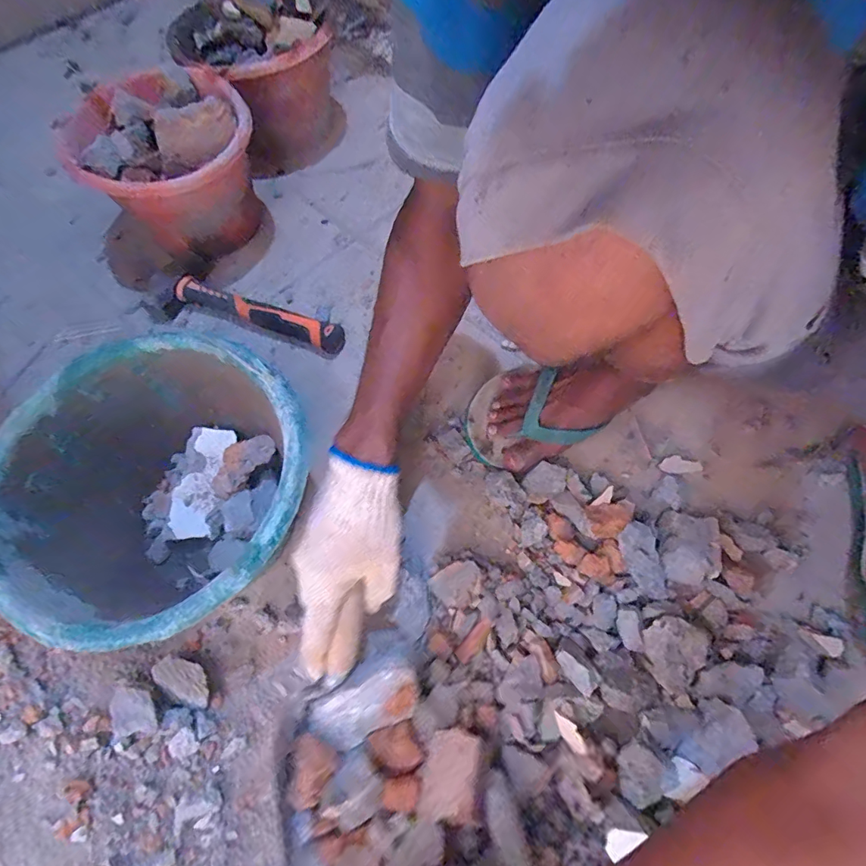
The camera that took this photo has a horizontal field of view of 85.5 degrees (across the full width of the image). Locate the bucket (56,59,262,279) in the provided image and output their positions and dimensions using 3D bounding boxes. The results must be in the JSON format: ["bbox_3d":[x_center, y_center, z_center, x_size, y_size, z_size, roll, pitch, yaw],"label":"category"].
[{"bbox_3d":[-0.351,-0.374,0.674,0.209,0.185,0.264,-21,65,-9],"label":"bucket"}]

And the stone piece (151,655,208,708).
[{"bbox_3d":[-0.232,0.229,0.434,0.057,0.006,0.033,31,91,2],"label":"stone piece"}]

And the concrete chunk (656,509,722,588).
[{"bbox_3d":[0.257,0.113,0.473,0.051,0.031,0.073,15,65,9],"label":"concrete chunk"}]

